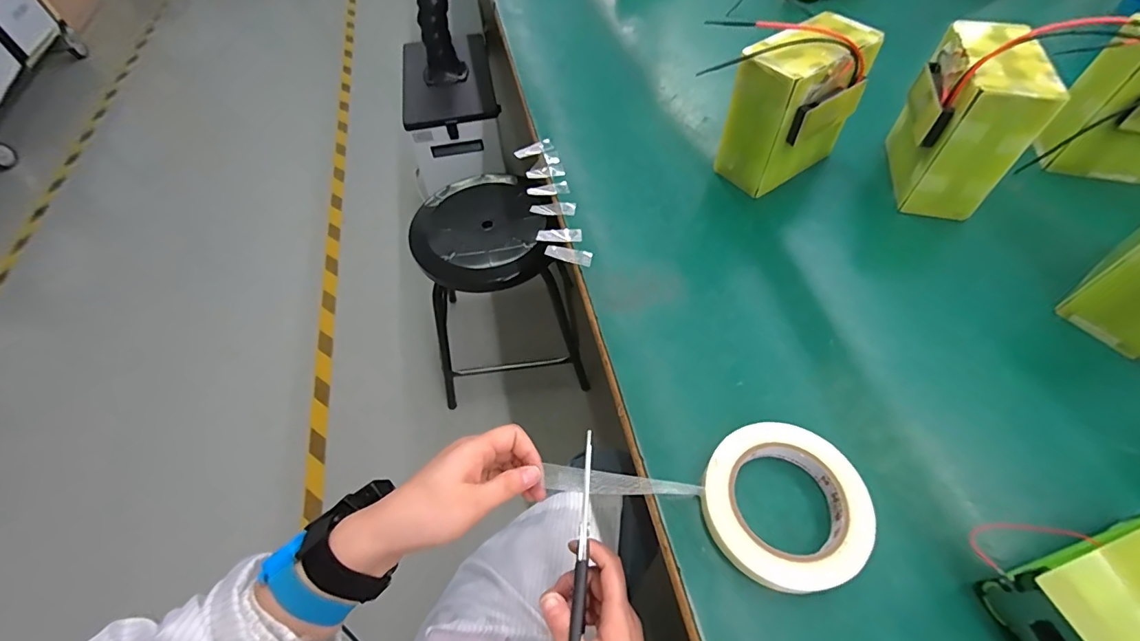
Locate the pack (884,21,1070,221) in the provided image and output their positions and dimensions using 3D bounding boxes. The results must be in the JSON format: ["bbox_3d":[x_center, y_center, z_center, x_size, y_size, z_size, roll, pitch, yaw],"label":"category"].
[{"bbox_3d":[0.414,-0.214,0.517,0.088,0.148,0.142,4,54,6],"label":"pack"}]

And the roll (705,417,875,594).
[{"bbox_3d":[0.158,0.134,0.353,0.112,0.022,0.113,0,58,-1],"label":"roll"}]

